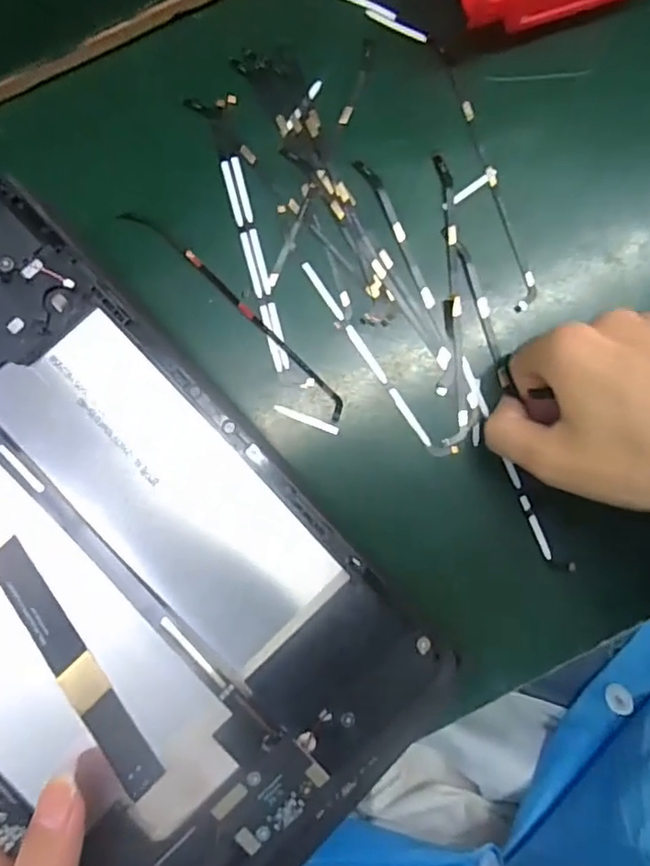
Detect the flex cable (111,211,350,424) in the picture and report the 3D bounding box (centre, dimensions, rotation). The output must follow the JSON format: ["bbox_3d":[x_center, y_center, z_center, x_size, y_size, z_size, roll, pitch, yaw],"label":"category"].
[{"bbox_3d":[-0.040,-0.057,0.278,0.136,0.004,0.011,44,86,0],"label":"flex cable"}]

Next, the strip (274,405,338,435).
[{"bbox_3d":[-0.008,-0.007,0.277,0.032,0.004,0.004,22,86,-1],"label":"strip"}]

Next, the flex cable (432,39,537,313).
[{"bbox_3d":[0.079,-0.126,0.287,0.012,0.004,0.136,-16,88,-3],"label":"flex cable"}]

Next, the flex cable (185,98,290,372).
[{"bbox_3d":[-0.038,-0.095,0.280,0.013,0.004,0.133,-16,88,-3],"label":"flex cable"}]

